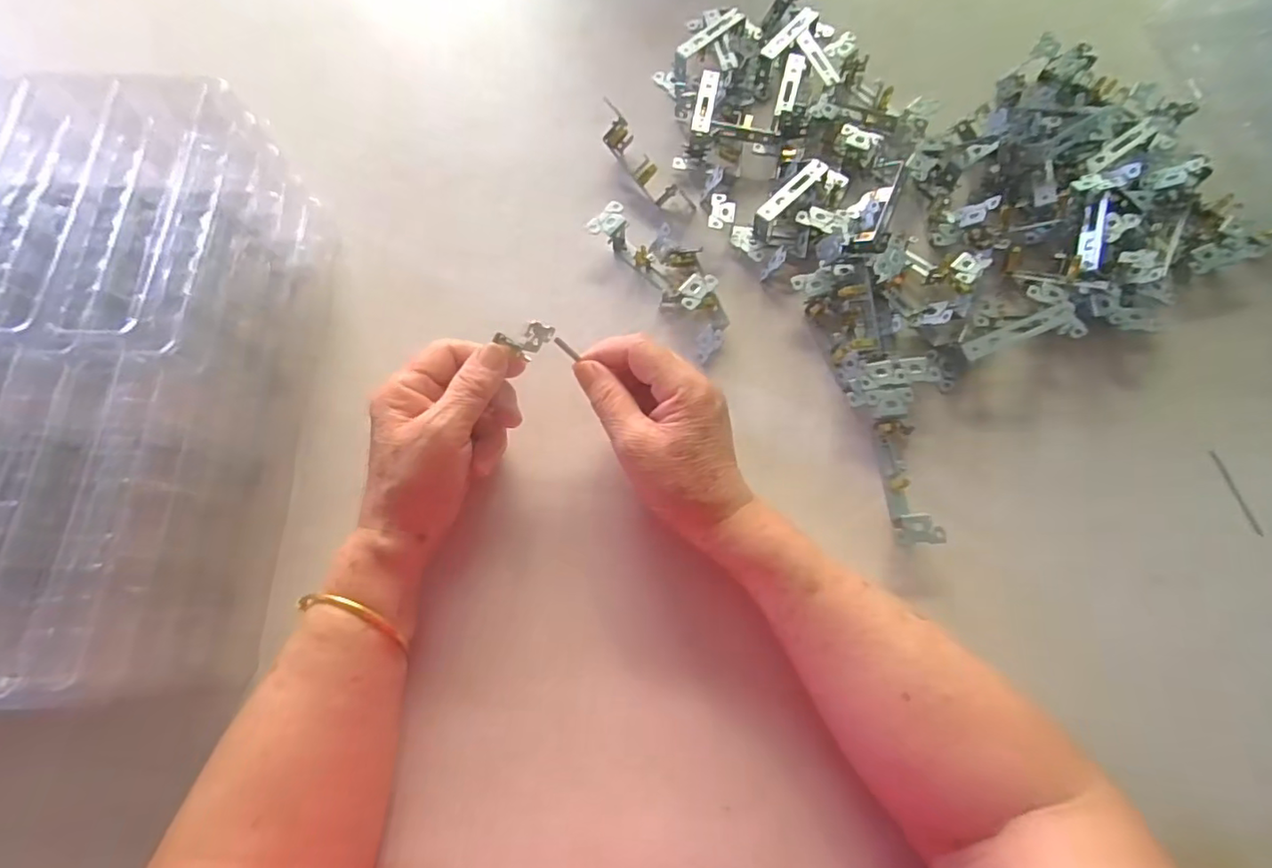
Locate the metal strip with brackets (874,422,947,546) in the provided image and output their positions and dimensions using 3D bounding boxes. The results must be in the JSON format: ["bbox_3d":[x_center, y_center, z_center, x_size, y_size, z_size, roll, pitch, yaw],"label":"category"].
[{"bbox_3d":[0.184,0.032,0.389,0.026,0.017,0.085,-2,74,-1],"label":"metal strip with brackets"}]

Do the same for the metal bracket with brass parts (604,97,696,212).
[{"bbox_3d":[0.006,-0.218,0.464,0.028,0.022,0.104,-37,88,-10],"label":"metal bracket with brass parts"}]

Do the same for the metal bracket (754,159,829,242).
[{"bbox_3d":[0.118,-0.180,0.447,0.016,0.030,0.072,41,77,11],"label":"metal bracket"}]

